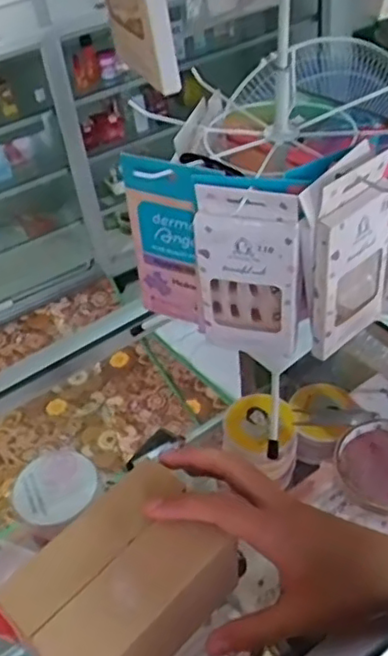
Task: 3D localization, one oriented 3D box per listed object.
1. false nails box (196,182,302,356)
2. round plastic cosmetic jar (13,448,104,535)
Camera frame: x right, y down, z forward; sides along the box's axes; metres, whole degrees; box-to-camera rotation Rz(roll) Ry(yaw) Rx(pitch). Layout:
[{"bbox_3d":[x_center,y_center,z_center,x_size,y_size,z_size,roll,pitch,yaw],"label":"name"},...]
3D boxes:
[{"bbox_3d":[0.039,-0.037,0.457,0.069,0.140,0.015,8,46,16],"label":"false nails box"},{"bbox_3d":[-0.139,0.162,0.654,0.079,0.017,0.083,-4,44,4],"label":"round plastic cosmetic jar"}]

